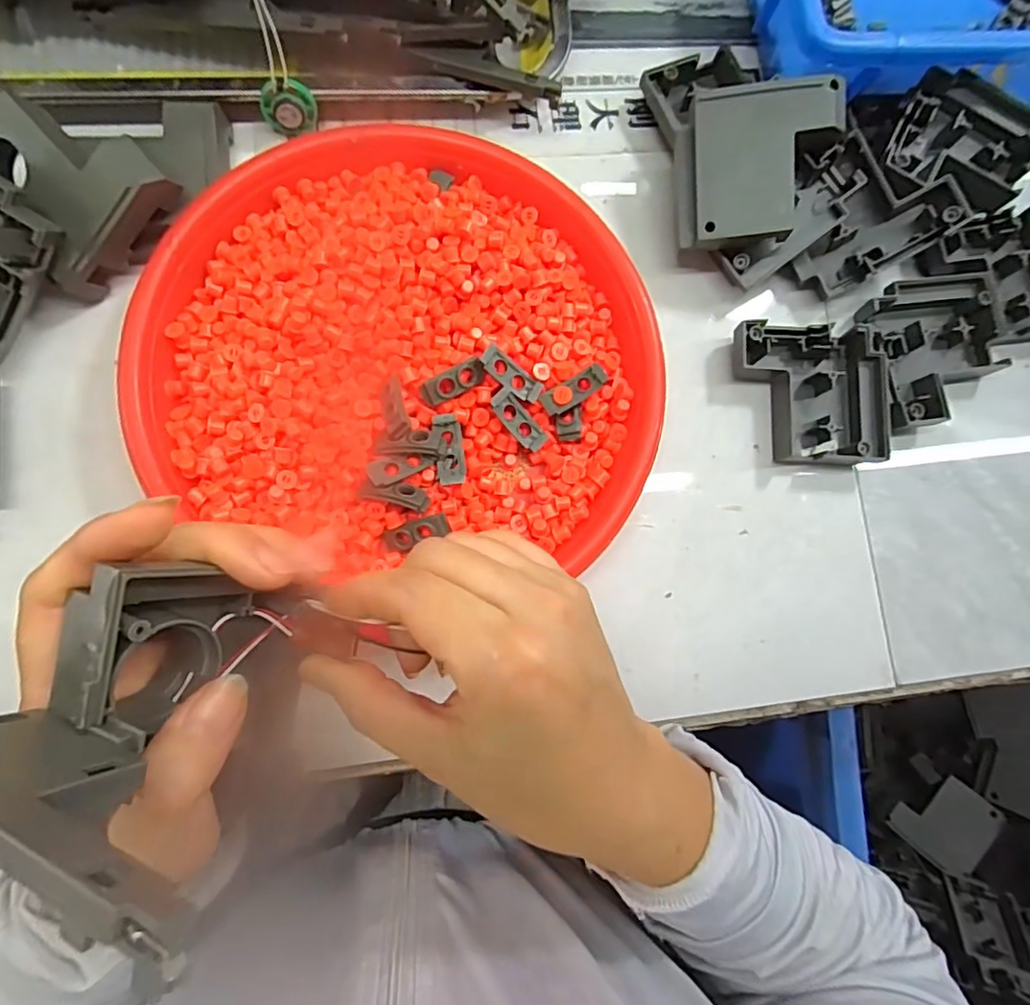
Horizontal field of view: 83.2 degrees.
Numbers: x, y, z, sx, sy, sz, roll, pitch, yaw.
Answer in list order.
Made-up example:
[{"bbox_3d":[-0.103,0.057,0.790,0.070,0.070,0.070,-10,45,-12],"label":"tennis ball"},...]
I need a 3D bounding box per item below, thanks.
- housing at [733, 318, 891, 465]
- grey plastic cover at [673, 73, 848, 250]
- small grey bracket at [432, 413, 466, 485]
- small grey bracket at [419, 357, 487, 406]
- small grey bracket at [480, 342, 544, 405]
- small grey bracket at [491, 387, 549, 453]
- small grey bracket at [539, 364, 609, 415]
[{"bbox_3d":[0.163,-0.061,0.326,0.085,0.020,0.076,4,83,-6],"label":"housing"},{"bbox_3d":[0.127,-0.176,0.304,0.080,0.020,0.073,-4,94,11],"label":"grey plastic cover"},{"bbox_3d":[-0.032,-0.026,0.284,0.014,0.010,0.034,-5,96,-7],"label":"small grey bracket"},{"bbox_3d":[-0.030,-0.059,0.285,0.033,0.009,0.011,-30,87,-9],"label":"small grey bracket"},{"bbox_3d":[-0.002,-0.064,0.289,0.035,0.004,0.013,35,81,-20],"label":"small grey bracket"},{"bbox_3d":[0.002,-0.042,0.293,0.013,0.005,0.035,-44,107,-9],"label":"small grey bracket"},{"bbox_3d":[0.030,-0.057,0.294,0.034,0.012,0.012,-33,88,-9],"label":"small grey bracket"}]

